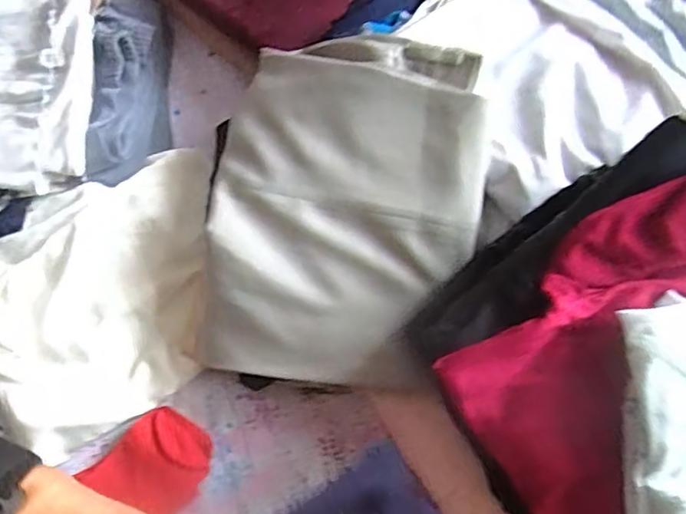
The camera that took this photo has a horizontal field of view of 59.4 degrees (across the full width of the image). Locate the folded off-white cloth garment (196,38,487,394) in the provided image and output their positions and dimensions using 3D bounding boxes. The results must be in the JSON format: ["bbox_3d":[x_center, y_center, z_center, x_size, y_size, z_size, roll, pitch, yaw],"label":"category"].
[{"bbox_3d":[0.000,-0.048,0.548,0.241,0.067,0.316,8,73,2],"label":"folded off-white cloth garment"}]

